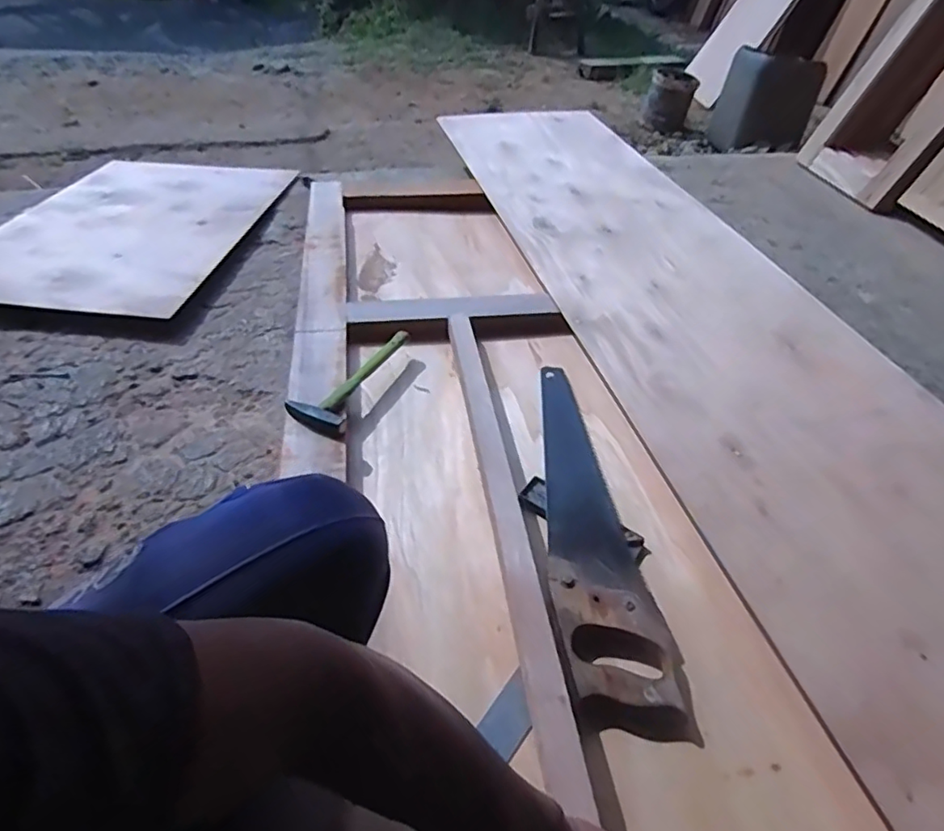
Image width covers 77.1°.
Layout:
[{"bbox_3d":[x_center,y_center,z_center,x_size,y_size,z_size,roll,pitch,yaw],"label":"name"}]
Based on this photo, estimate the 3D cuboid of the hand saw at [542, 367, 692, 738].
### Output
[{"bbox_3d":[0.131,0.110,0.729,0.109,0.025,0.517,-5,45,-4],"label":"hand saw"}]

